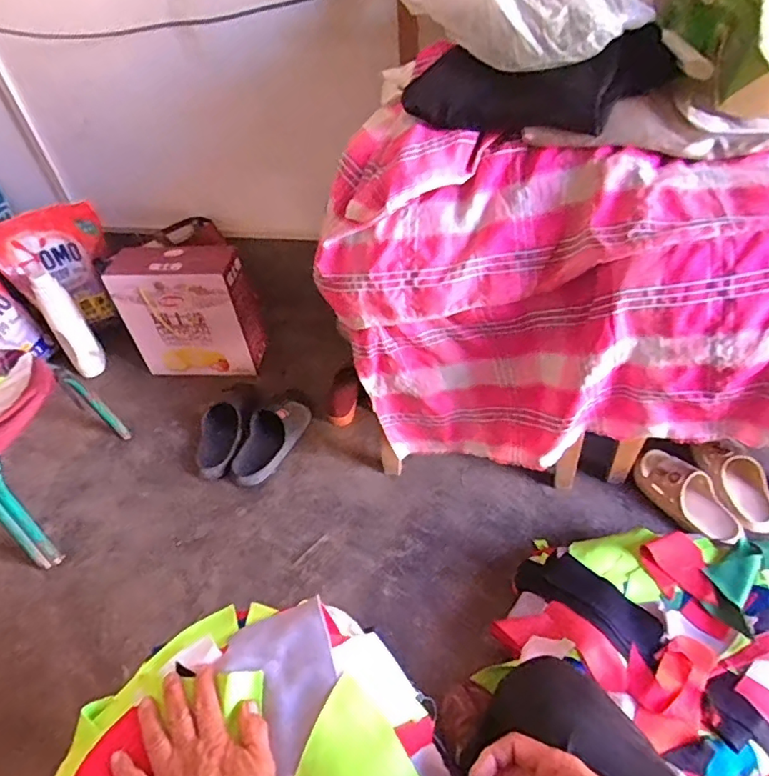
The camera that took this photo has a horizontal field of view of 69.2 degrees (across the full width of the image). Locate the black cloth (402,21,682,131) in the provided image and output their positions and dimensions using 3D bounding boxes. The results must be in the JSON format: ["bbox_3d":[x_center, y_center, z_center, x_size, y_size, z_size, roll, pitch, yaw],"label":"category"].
[{"bbox_3d":[0.214,-0.406,0.760,0.362,0.105,0.131,0,45,6],"label":"black cloth"}]

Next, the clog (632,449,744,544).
[{"bbox_3d":[0.576,0.194,1.052,0.093,0.072,0.212,-33,50,-25],"label":"clog"}]

